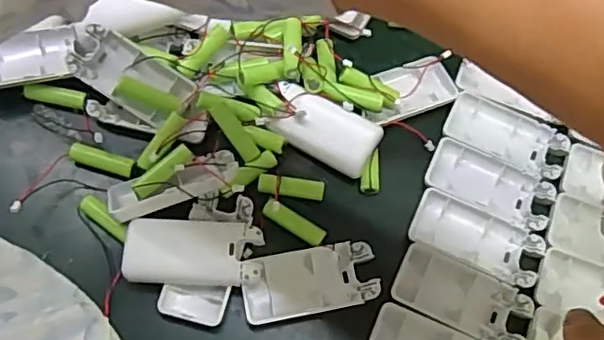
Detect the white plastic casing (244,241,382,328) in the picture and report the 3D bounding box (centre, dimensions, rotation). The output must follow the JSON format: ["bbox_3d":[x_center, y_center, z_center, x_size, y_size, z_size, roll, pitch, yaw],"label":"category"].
[{"bbox_3d":[0.005,0.080,0.429,0.094,0.013,0.046,-9,67,-7],"label":"white plastic casing"}]

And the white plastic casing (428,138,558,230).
[{"bbox_3d":[0.144,0.014,0.467,0.096,0.016,0.047,24,67,8],"label":"white plastic casing"}]

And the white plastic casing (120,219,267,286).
[{"bbox_3d":[-0.077,0.059,0.423,0.095,0.014,0.043,2,66,-2],"label":"white plastic casing"}]

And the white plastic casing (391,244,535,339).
[{"bbox_3d":[0.114,0.093,0.429,0.094,0.013,0.046,24,67,8],"label":"white plastic casing"}]

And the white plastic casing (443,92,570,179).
[{"bbox_3d":[0.164,-0.027,0.486,0.095,0.019,0.047,25,67,8],"label":"white plastic casing"}]

